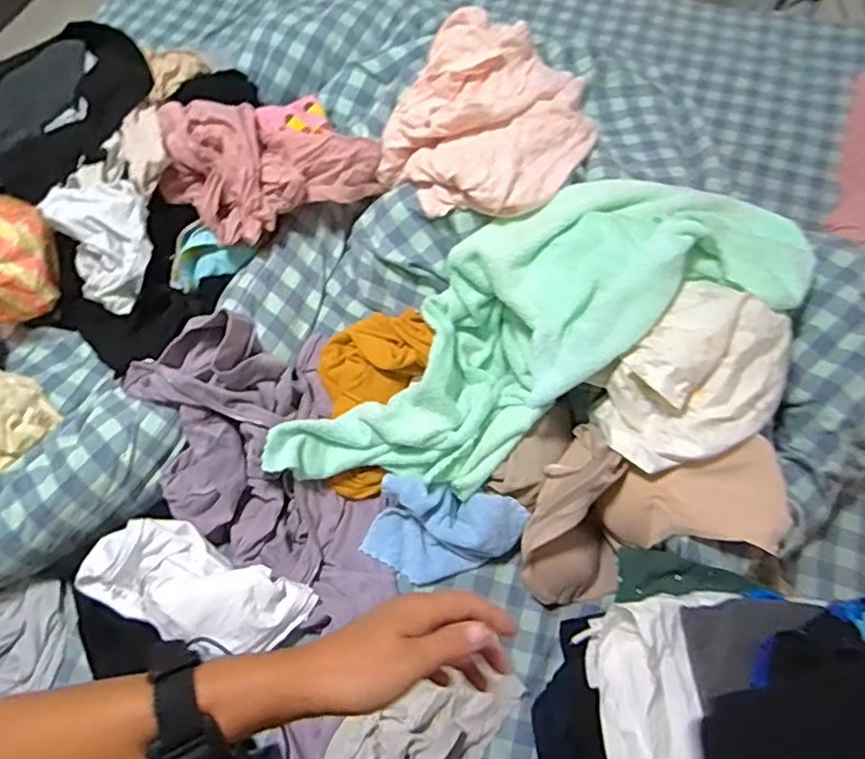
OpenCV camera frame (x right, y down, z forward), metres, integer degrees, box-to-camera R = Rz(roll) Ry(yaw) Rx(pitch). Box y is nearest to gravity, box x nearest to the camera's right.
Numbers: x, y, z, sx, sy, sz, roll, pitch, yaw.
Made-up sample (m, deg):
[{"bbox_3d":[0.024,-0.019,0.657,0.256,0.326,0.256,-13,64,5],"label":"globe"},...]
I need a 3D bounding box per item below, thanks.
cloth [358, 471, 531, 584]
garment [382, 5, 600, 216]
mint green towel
[{"bbox_3d":[0.015,0.213,0.861,0.214,0.086,0.119,8,64,5],"label":"cloth"},{"bbox_3d":[0.081,-0.381,0.917,0.280,0.089,0.311,26,67,14],"label":"garment"},{"bbox_3d":[0.137,-0.066,0.865,0.751,0.172,0.287,-33,66,6],"label":"mint green towel"}]

